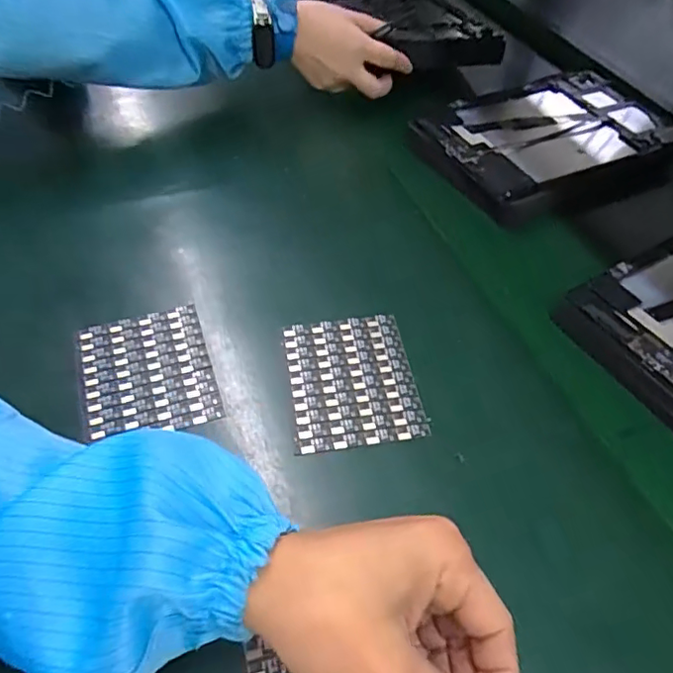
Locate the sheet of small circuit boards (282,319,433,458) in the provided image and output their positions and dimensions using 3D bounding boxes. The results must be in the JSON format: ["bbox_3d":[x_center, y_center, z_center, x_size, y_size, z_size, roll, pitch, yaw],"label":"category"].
[{"bbox_3d":[0.009,0.028,0.369,0.080,0.004,0.094,-7,53,-7],"label":"sheet of small circuit boards"}]

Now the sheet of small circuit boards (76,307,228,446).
[{"bbox_3d":[-0.124,0.022,0.370,0.081,0.011,0.093,-14,50,-14],"label":"sheet of small circuit boards"}]

